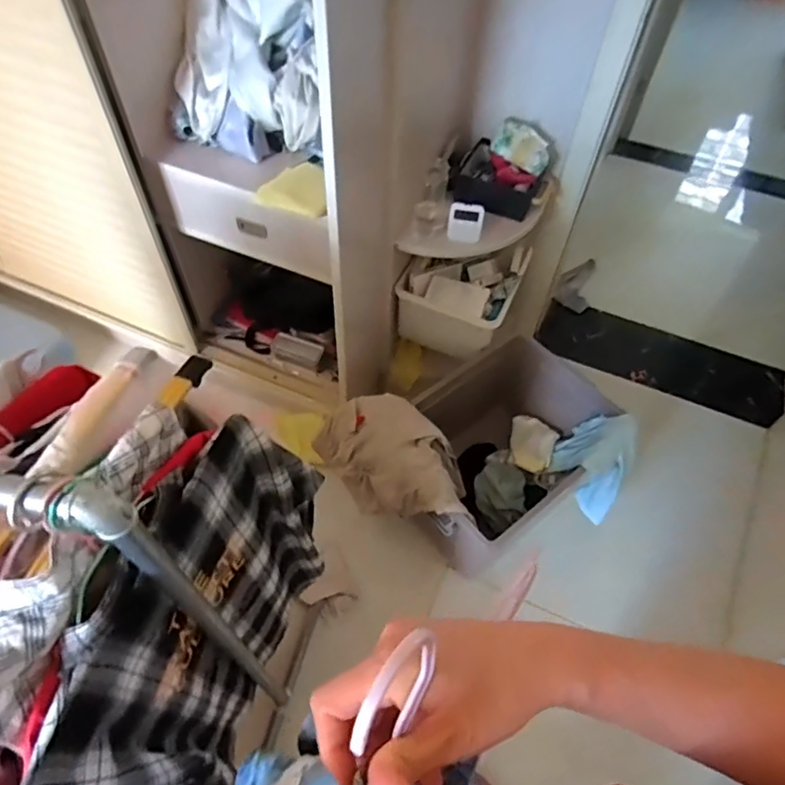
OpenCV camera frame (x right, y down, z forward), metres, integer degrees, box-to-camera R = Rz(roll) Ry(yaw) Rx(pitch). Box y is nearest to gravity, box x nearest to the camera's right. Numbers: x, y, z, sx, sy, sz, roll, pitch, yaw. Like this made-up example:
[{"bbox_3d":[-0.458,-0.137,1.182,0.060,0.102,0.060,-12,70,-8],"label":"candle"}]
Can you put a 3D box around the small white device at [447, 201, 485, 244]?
[{"bbox_3d":[0.160,-0.374,1.210,0.072,0.080,0.047,5,55,1],"label":"small white device"}]

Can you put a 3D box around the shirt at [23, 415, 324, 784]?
[{"bbox_3d":[-0.216,0.305,0.693,0.067,0.539,0.432,16,56,9],"label":"shirt"}]

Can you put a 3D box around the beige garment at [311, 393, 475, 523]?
[{"bbox_3d":[0.005,0.164,1.266,0.345,0.216,0.195,23,57,13],"label":"beige garment"}]

